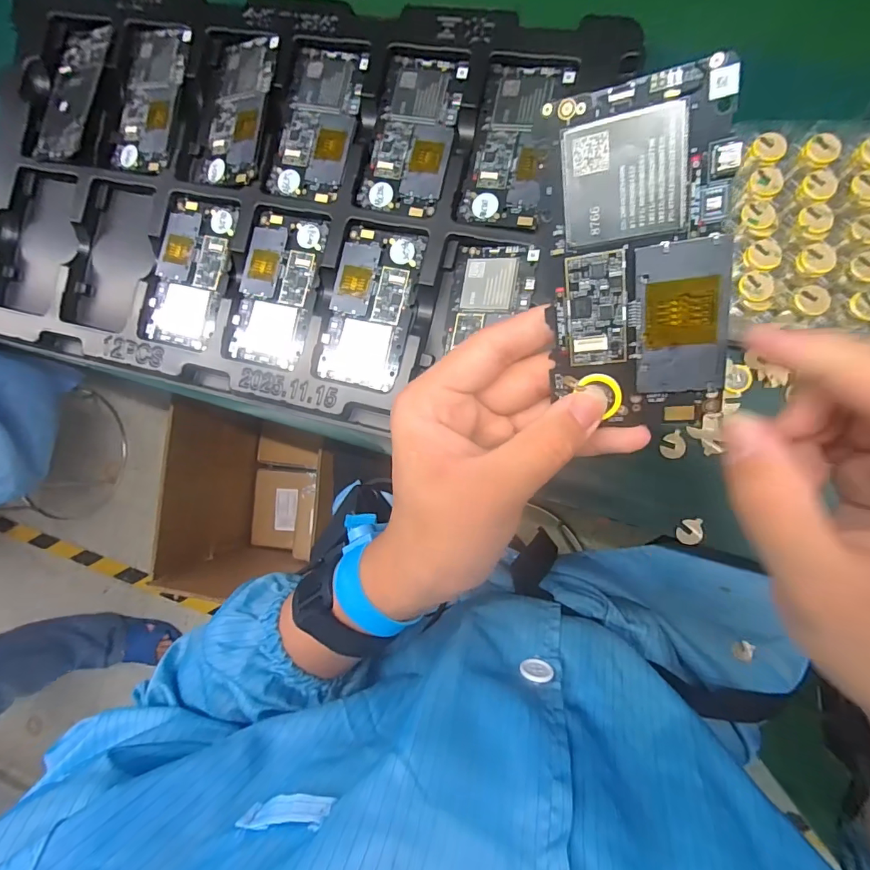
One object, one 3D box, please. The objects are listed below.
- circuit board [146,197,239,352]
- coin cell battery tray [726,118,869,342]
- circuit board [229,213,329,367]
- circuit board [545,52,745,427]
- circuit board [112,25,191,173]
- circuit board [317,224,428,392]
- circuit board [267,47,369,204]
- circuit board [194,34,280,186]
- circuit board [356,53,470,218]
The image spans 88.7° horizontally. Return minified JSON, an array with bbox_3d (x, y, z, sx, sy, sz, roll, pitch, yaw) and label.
[{"bbox_3d":[-0.215,-0.141,0.391,0.070,0.008,0.128,12,90,10],"label":"circuit board"},{"bbox_3d":[0.278,-0.134,0.284,0.163,0.023,0.143,4,89,10],"label":"coin cell battery tray"},{"bbox_3d":[-0.134,-0.124,0.375,0.067,0.006,0.128,12,90,10],"label":"circuit board"},{"bbox_3d":[0.079,-0.064,0.174,0.063,0.005,0.125,0,111,22],"label":"circuit board"},{"bbox_3d":[-0.256,-0.303,0.397,0.063,0.011,0.129,12,90,10],"label":"circuit board"},{"bbox_3d":[-0.052,-0.103,0.360,0.068,0.004,0.125,12,90,10],"label":"circuit board"},{"bbox_3d":[-0.097,-0.260,0.375,0.063,0.004,0.125,15,91,10],"label":"circuit board"},{"bbox_3d":[-0.171,-0.280,0.384,0.057,0.004,0.128,12,90,10],"label":"circuit board"},{"bbox_3d":[-0.017,-0.243,0.360,0.067,0.006,0.126,16,91,10],"label":"circuit board"}]

